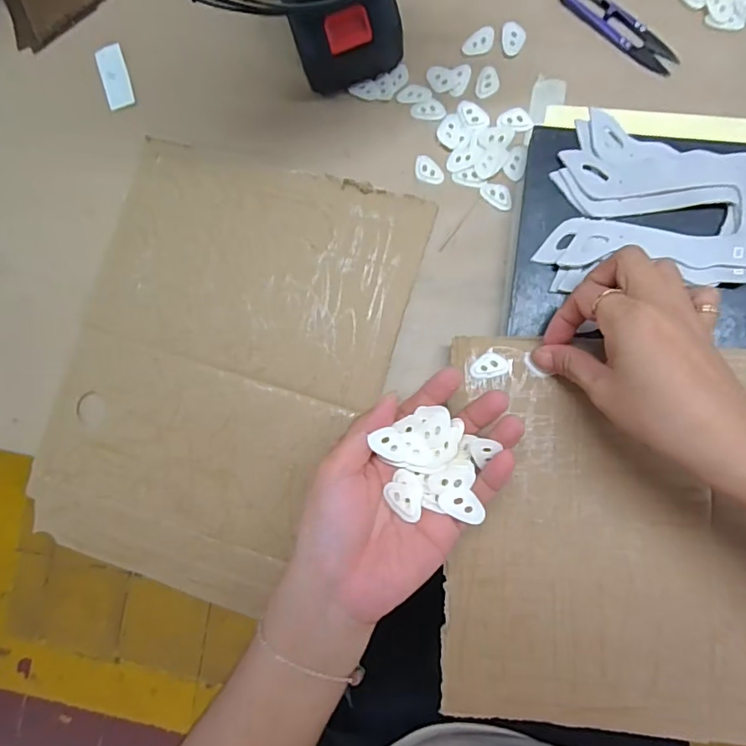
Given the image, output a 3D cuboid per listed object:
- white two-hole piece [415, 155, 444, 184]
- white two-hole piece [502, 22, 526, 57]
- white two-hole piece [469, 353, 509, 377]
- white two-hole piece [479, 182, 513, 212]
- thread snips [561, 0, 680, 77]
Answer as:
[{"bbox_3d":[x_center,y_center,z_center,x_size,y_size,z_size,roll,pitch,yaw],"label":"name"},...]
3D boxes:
[{"bbox_3d":[0.042,-0.153,0.382,0.017,0.004,0.026,-44,82,1],"label":"white two-hole piece"},{"bbox_3d":[0.106,-0.252,0.379,0.017,0.004,0.025,-1,85,7],"label":"white two-hole piece"},{"bbox_3d":[0.078,-0.005,0.339,0.025,0.004,0.017,-3,85,6],"label":"white two-hole piece"},{"bbox_3d":[0.092,-0.132,0.373,0.027,0.004,0.016,38,90,8],"label":"white two-hole piece"},{"bbox_3d":[0.180,-0.255,0.368,0.024,0.008,0.100,-45,82,1],"label":"thread snips"}]

